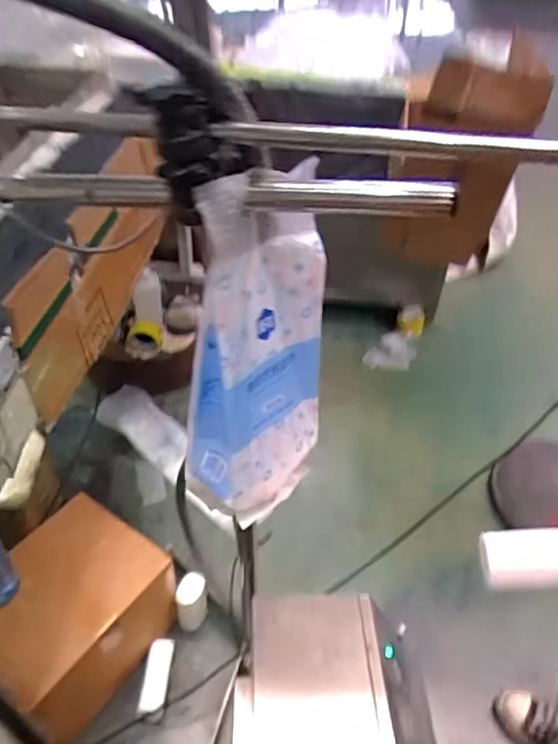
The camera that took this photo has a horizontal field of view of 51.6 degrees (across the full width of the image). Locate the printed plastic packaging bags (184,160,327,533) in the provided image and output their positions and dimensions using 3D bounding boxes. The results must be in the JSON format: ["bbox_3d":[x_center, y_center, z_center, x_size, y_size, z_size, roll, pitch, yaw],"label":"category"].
[{"bbox_3d":[-0.016,-0.011,0.568,0.090,0.353,0.163,25,47,22],"label":"printed plastic packaging bags"}]

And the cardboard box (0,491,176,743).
[{"bbox_3d":[-0.396,0.461,1.116,0.269,0.213,0.344,28,48,24],"label":"cardboard box"}]

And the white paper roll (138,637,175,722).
[{"bbox_3d":[-0.241,0.602,1.142,0.052,0.042,0.144,4,43,1],"label":"white paper roll"}]

